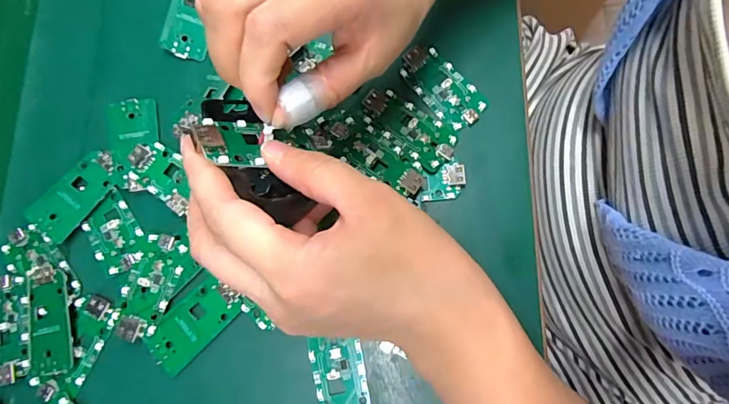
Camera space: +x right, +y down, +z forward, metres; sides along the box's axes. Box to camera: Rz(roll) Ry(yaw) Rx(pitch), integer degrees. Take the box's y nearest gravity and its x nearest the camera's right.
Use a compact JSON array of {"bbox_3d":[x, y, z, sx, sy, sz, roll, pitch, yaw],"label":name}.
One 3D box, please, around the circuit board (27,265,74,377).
[{"bbox_3d":[-0.192,0.071,0.267,0.026,0.007,0.065,-10,78,-1],"label":"circuit board"}]

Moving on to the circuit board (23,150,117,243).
[{"bbox_3d":[-0.186,-0.006,0.282,0.032,0.004,0.060,40,77,7],"label":"circuit board"}]

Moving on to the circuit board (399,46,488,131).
[{"bbox_3d":[0.051,-0.078,0.288,0.031,0.004,0.064,-40,80,-7],"label":"circuit board"}]

